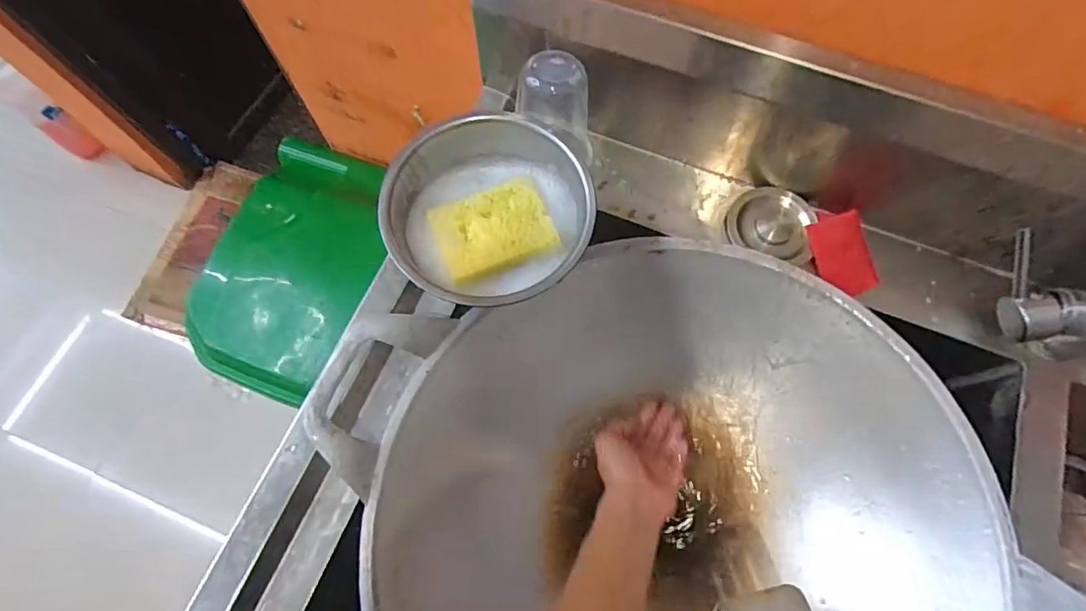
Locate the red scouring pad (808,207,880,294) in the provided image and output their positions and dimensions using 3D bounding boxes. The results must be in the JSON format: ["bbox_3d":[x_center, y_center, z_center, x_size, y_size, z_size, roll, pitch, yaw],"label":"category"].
[{"bbox_3d":[0.283,-0.050,0.501,0.051,0.013,0.078,-12,75,10],"label":"red scouring pad"}]

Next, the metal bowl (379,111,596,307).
[{"bbox_3d":[-0.046,-0.080,0.483,0.172,0.080,0.174,0,71,0],"label":"metal bowl"}]

